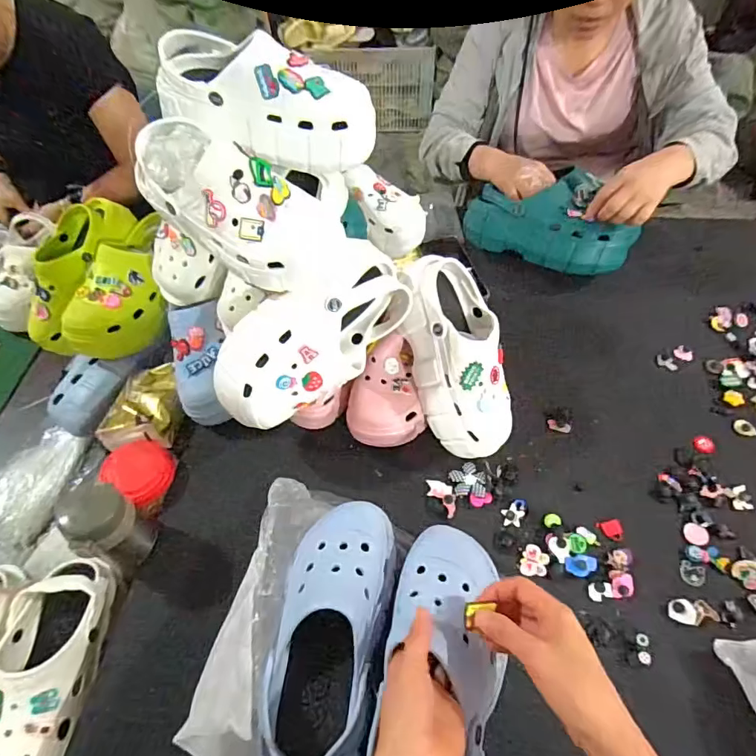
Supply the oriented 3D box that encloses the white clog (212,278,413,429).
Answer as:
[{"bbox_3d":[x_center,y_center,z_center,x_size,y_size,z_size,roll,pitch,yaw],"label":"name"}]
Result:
[{"bbox_3d":[-0.088,-0.052,0.582,0.256,0.131,0.091,-34,39,-7],"label":"white clog"}]

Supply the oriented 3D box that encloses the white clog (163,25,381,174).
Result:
[{"bbox_3d":[-0.124,-0.320,0.535,0.250,0.107,0.089,17,56,-3],"label":"white clog"}]

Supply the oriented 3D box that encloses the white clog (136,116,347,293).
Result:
[{"bbox_3d":[-0.152,-0.193,0.507,0.247,0.096,0.105,34,60,-6],"label":"white clog"}]

